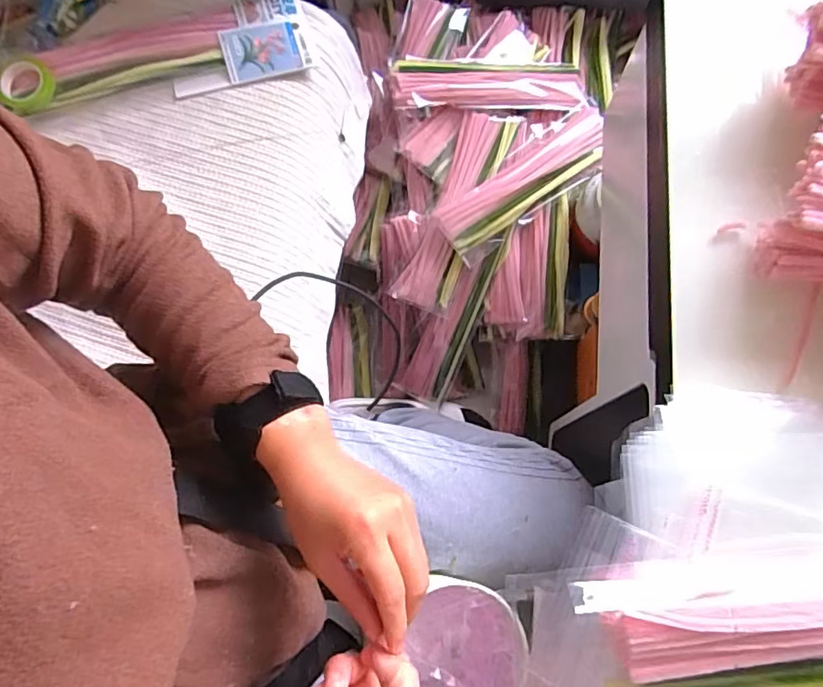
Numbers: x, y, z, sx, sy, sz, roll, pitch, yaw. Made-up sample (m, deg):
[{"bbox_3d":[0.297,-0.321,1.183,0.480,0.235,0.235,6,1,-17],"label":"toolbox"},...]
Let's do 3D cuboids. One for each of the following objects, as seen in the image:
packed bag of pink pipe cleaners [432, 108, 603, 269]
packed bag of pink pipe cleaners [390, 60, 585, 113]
[{"bbox_3d":[0.173,-0.239,0.800,0.300,0.031,0.092,-39,76,-9],"label":"packed bag of pink pipe cleaners"},{"bbox_3d":[0.119,-0.400,0.829,0.306,0.018,0.108,-2,65,-14],"label":"packed bag of pink pipe cleaners"}]

